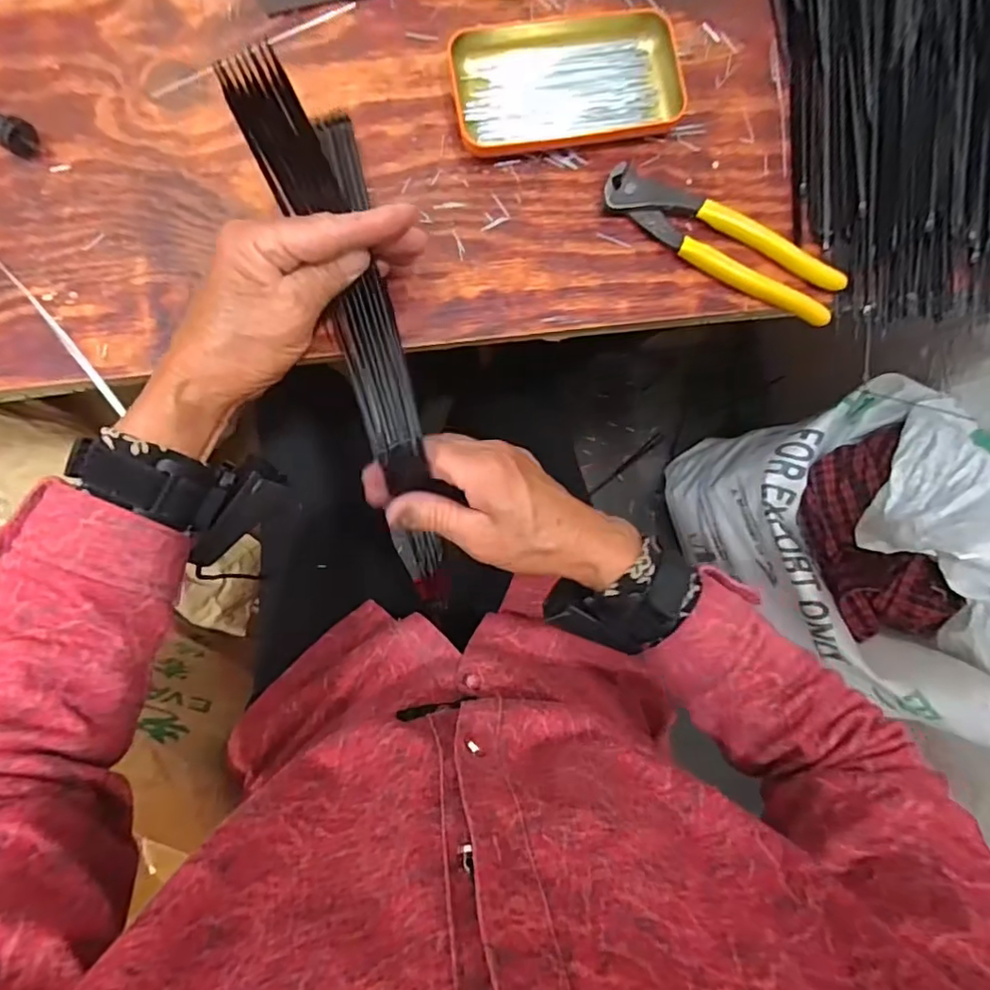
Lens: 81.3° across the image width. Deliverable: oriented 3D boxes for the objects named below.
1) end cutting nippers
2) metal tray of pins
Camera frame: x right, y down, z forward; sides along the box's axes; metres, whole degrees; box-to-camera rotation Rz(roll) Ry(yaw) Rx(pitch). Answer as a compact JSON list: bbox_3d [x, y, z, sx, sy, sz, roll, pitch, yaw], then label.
[{"bbox_3d":[0.146,-0.162,0.371,0.161,0.015,0.039,30,85,-2],"label":"end cutting nippers"},{"bbox_3d":[0.045,-0.263,0.367,0.142,0.022,0.074,-10,87,-4],"label":"metal tray of pins"}]

